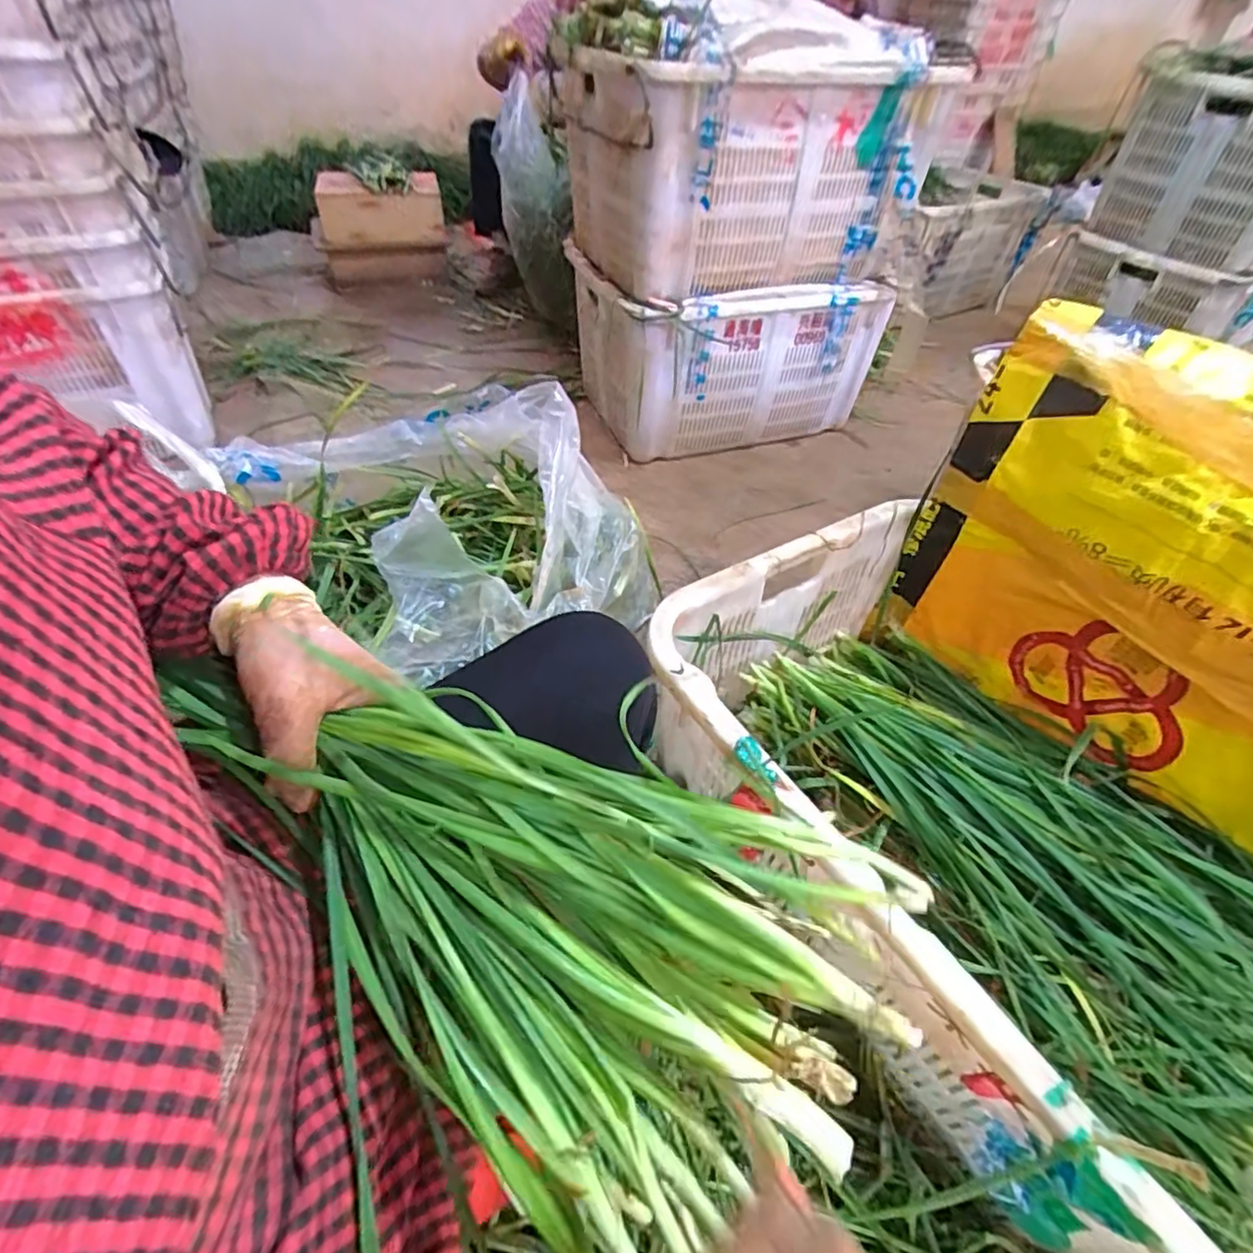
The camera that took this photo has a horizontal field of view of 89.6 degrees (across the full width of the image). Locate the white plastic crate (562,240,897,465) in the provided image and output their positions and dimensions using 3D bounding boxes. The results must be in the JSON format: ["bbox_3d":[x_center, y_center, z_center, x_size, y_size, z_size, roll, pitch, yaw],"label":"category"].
[{"bbox_3d":[0.226,-0.638,1.492,0.589,0.374,0.342,-18,50,-19],"label":"white plastic crate"}]

